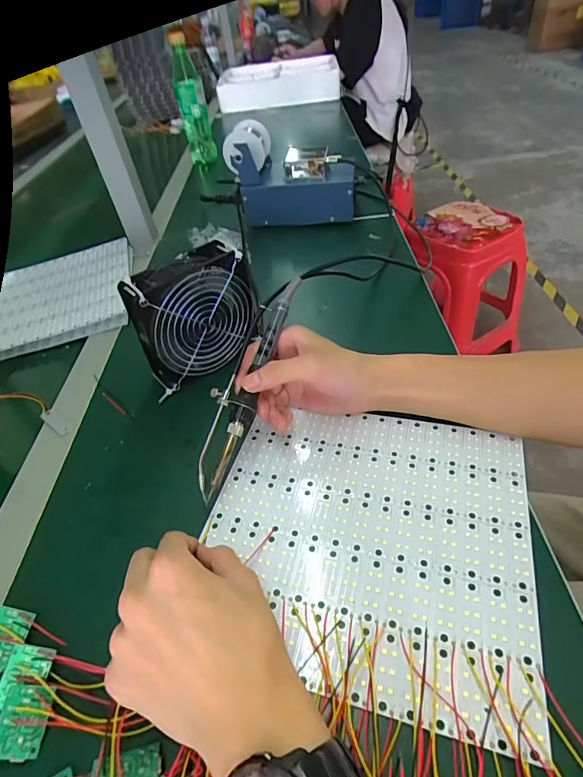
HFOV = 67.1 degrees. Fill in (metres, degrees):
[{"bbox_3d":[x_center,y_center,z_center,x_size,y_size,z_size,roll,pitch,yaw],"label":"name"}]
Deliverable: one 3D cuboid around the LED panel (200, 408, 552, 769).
[{"bbox_3d":[0.054,0.105,0.334,0.233,0.005,0.219,8,46,16],"label":"LED panel"}]

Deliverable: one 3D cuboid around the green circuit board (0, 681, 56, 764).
[{"bbox_3d":[-0.158,0.196,0.259,0.026,0.008,0.036,10,62,-9],"label":"green circuit board"}]

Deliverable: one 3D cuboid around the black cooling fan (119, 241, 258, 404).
[{"bbox_3d":[-0.097,-0.072,0.450,0.120,0.117,0.055,-32,49,-24],"label":"black cooling fan"}]

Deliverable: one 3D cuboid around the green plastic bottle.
[{"bbox_3d":[-0.205,-0.595,0.918,0.058,0.246,0.054,-14,44,-7],"label":"green plastic bottle"}]

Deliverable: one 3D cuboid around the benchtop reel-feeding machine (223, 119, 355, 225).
[{"bbox_3d":[0.001,-0.341,0.706,0.191,0.140,0.102,0,44,8],"label":"benchtop reel-feeding machine"}]

